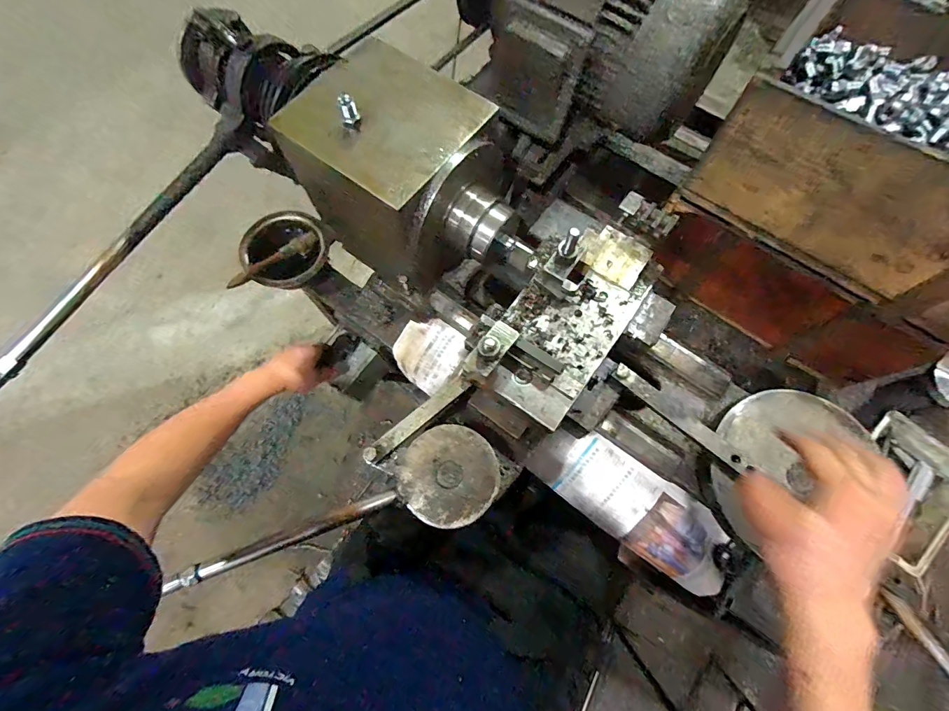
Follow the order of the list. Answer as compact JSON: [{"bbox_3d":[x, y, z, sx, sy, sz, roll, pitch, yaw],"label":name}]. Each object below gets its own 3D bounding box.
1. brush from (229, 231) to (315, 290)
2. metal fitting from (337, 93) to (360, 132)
[{"bbox_3d":[-0.305,-0.144,0.621,0.145,0.016,0.025,-38,75,-12],"label":"brush"},{"bbox_3d":[-0.117,-0.227,0.382,0.016,0.029,0.010,23,72,8],"label":"metal fitting"}]

